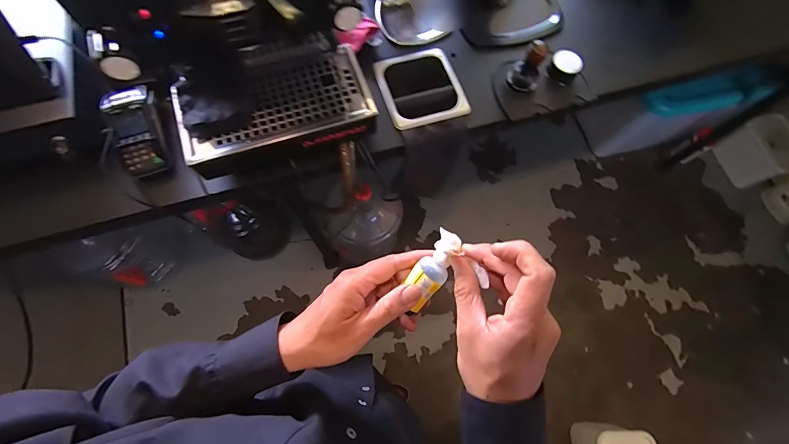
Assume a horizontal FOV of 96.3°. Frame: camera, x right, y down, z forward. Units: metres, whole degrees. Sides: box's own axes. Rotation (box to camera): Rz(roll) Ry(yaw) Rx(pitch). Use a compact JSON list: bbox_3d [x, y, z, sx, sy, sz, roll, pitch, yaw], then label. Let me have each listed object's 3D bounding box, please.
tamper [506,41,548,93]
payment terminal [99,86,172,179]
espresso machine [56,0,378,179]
[{"bbox_3d":[0.272,-0.315,0.717,0.060,0.093,0.050,23,72,5],"label":"tamper"},{"bbox_3d":[-0.472,-0.168,0.644,0.078,0.042,0.160,-17,88,-8],"label":"payment terminal"},{"bbox_3d":[-0.240,-0.319,0.533,0.327,0.413,0.378,-20,73,-9],"label":"espresso machine"}]

